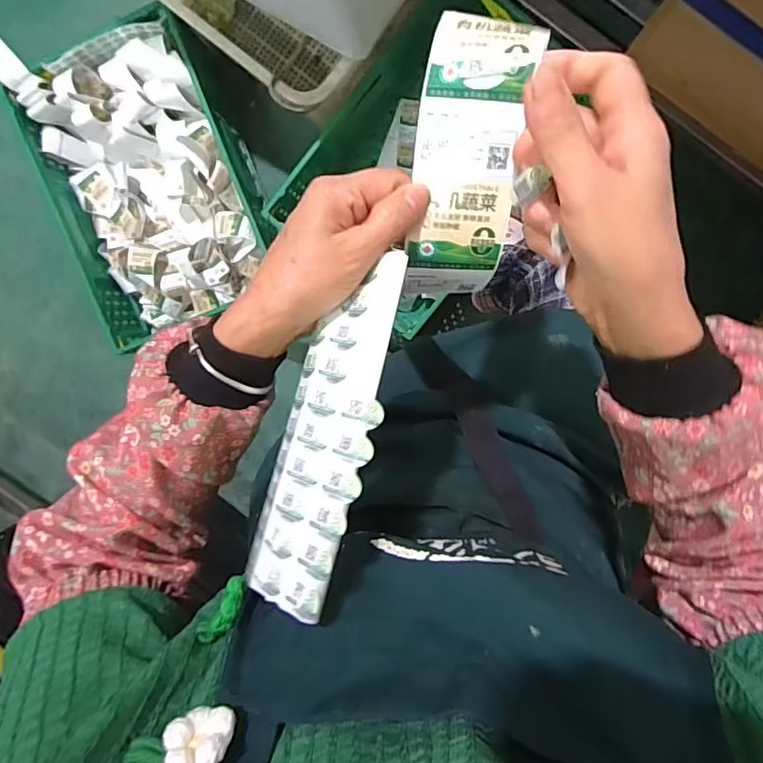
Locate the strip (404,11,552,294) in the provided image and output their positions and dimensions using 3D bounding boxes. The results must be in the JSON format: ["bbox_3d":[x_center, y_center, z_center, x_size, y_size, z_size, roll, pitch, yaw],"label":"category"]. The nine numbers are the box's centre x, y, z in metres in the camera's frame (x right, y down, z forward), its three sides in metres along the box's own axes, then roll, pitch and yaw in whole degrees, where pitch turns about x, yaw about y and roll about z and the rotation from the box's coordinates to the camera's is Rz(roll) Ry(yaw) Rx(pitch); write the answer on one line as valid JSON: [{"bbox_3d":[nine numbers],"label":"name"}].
[{"bbox_3d":[0.048,-0.120,0.299,0.056,0.030,0.149,7,118,4],"label":"strip"}]

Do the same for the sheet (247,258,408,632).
[{"bbox_3d":[-0.030,0.026,0.289,0.058,0.006,0.193,8,80,35],"label":"sheet"}]

